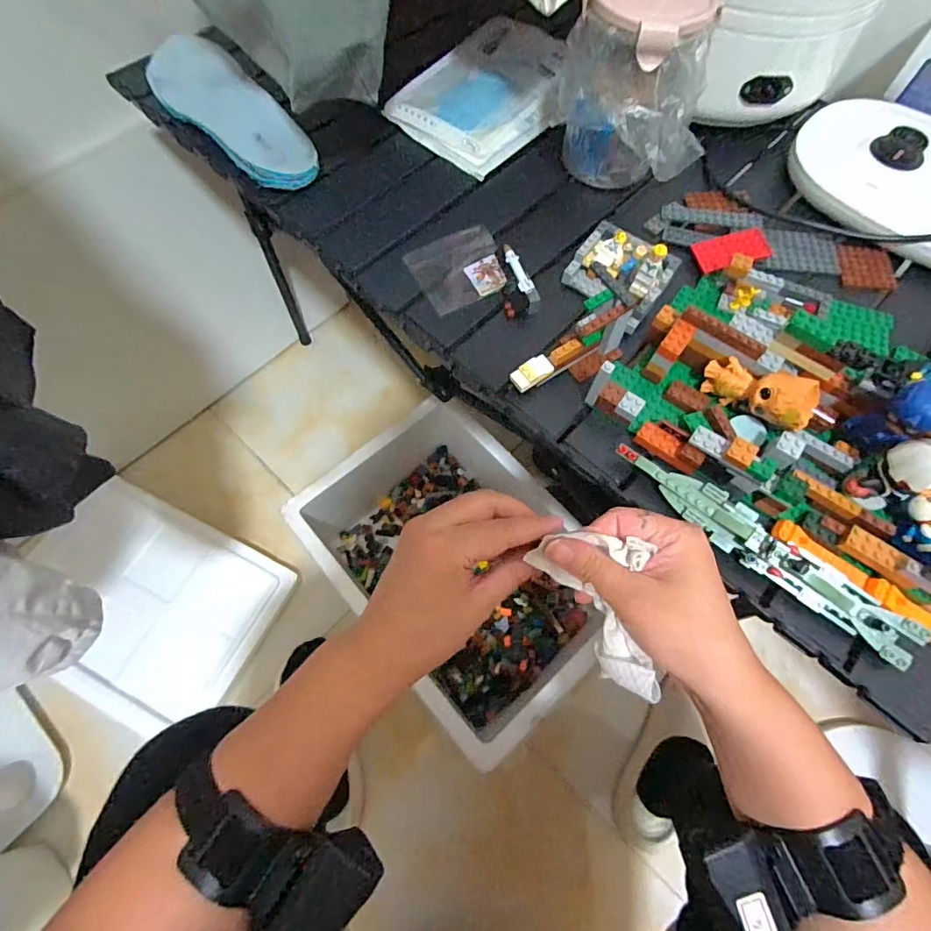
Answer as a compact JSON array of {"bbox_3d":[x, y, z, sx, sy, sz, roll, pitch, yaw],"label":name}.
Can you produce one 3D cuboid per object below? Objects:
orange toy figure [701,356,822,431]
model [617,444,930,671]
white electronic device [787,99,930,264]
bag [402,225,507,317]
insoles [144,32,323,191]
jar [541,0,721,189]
[{"bbox_3d":[0.216,-0.056,0.363,0.035,0.035,0.076,-38,45,-15],"label":"orange toy figure"},{"bbox_3d":[0.201,0.053,0.336,0.215,0.023,0.027,38,71,15],"label":"model"},{"bbox_3d":[0.433,-0.274,0.467,0.229,0.030,0.173,33,70,13],"label":"white electronic device"},{"bbox_3d":[-0.005,-0.182,0.448,0.081,0.005,0.076,-26,69,-11],"label":"bag"},{"bbox_3d":[-0.250,-0.370,0.515,0.087,0.021,0.271,-36,71,-15],"label":"insoles"},{"bbox_3d":[0.153,-0.333,0.436,0.127,0.123,0.118,0,66,0],"label":"jar"}]

